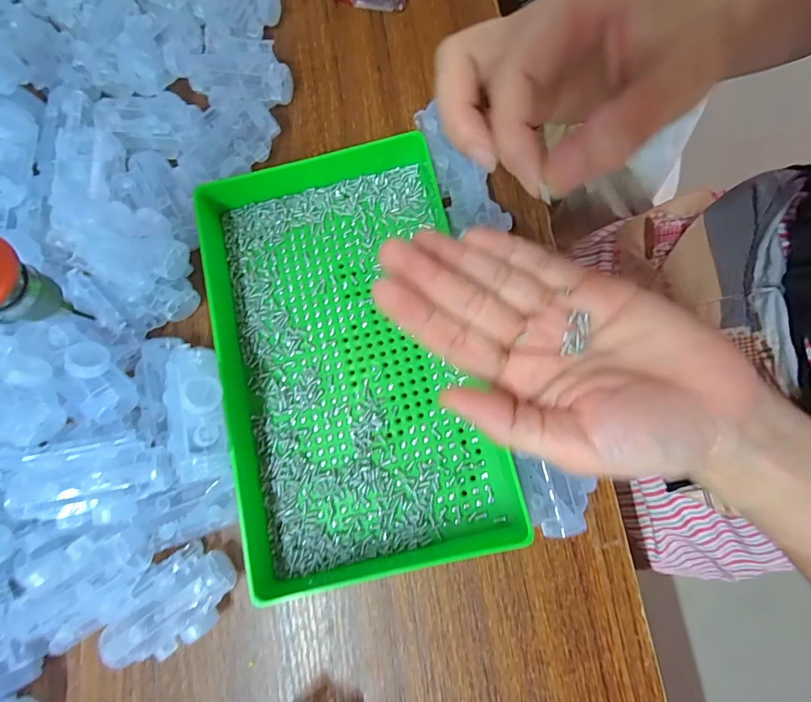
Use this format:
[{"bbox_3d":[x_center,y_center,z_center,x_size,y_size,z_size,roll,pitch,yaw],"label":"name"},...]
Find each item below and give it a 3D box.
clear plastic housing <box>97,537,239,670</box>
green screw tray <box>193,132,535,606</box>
[{"bbox_3d":[-0.136,0.146,0.239,0.071,0.028,0.046,-32,79,-3],"label":"clear plastic housing"},{"bbox_3d":[-0.036,0.000,0.246,0.156,0.030,0.242,-13,79,0],"label":"green screw tray"}]

